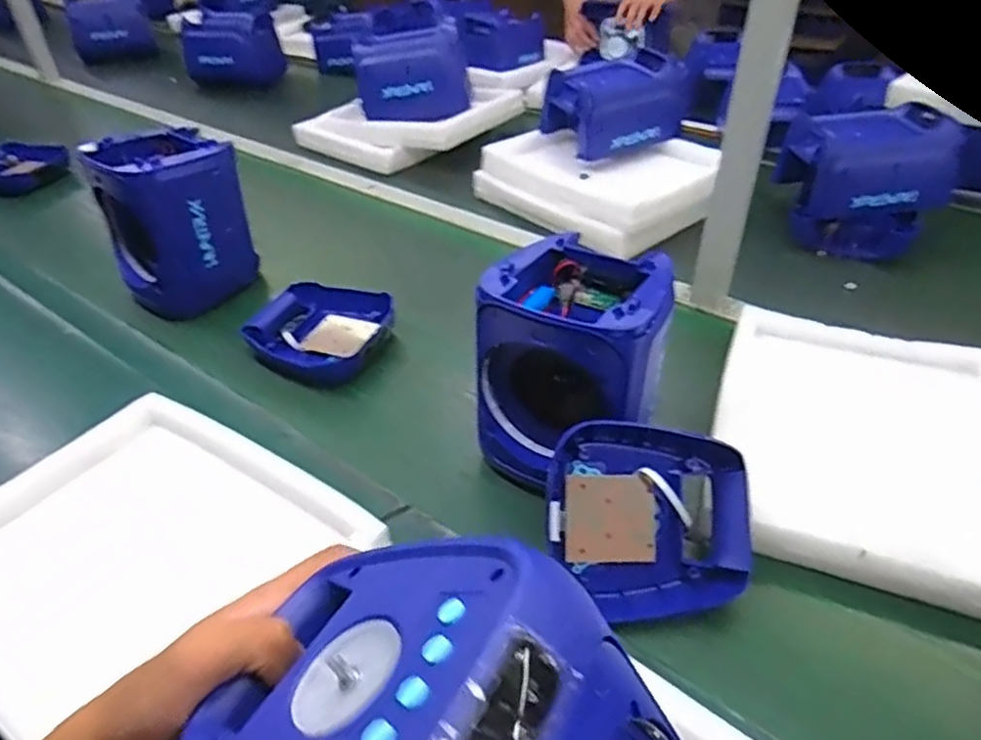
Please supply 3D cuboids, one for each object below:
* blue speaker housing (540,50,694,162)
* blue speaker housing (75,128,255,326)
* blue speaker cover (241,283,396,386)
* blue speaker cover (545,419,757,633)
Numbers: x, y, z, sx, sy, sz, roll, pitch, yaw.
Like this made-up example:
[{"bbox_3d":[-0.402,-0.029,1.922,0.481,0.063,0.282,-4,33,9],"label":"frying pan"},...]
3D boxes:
[{"bbox_3d":[0.233,-0.481,1.221,0.238,0.127,0.148,-11,35,-12],"label":"blue speaker housing"},{"bbox_3d":[-0.441,-0.211,0.950,0.171,0.205,0.145,-28,42,-33],"label":"blue speaker housing"},{"bbox_3d":[-0.219,-0.053,0.893,0.168,0.054,0.171,6,35,12],"label":"blue speaker cover"},{"bbox_3d":[0.137,0.129,0.595,0.177,0.159,0.035,1,-6,-3],"label":"blue speaker cover"}]

